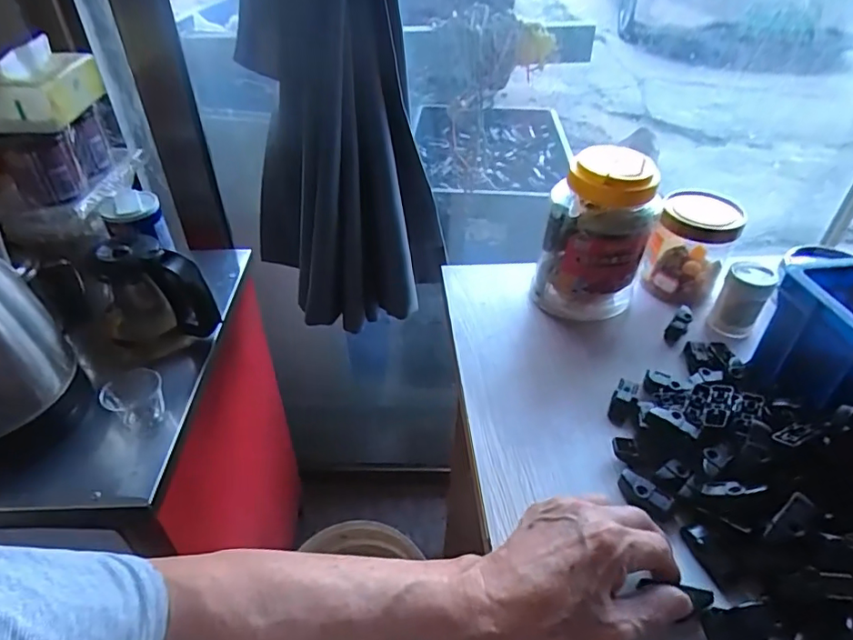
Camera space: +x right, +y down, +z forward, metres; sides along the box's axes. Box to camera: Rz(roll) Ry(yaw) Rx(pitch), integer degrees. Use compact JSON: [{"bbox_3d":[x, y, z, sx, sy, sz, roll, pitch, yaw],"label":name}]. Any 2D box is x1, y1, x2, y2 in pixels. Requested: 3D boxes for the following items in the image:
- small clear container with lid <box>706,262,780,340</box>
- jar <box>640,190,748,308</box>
[{"bbox_3d":[0.338,-0.025,0.562,0.045,0.068,0.042,28,47,30],"label":"small clear container with lid"},{"bbox_3d":[0.307,-0.081,0.610,0.082,0.102,0.087,0,39,0],"label":"jar"}]

